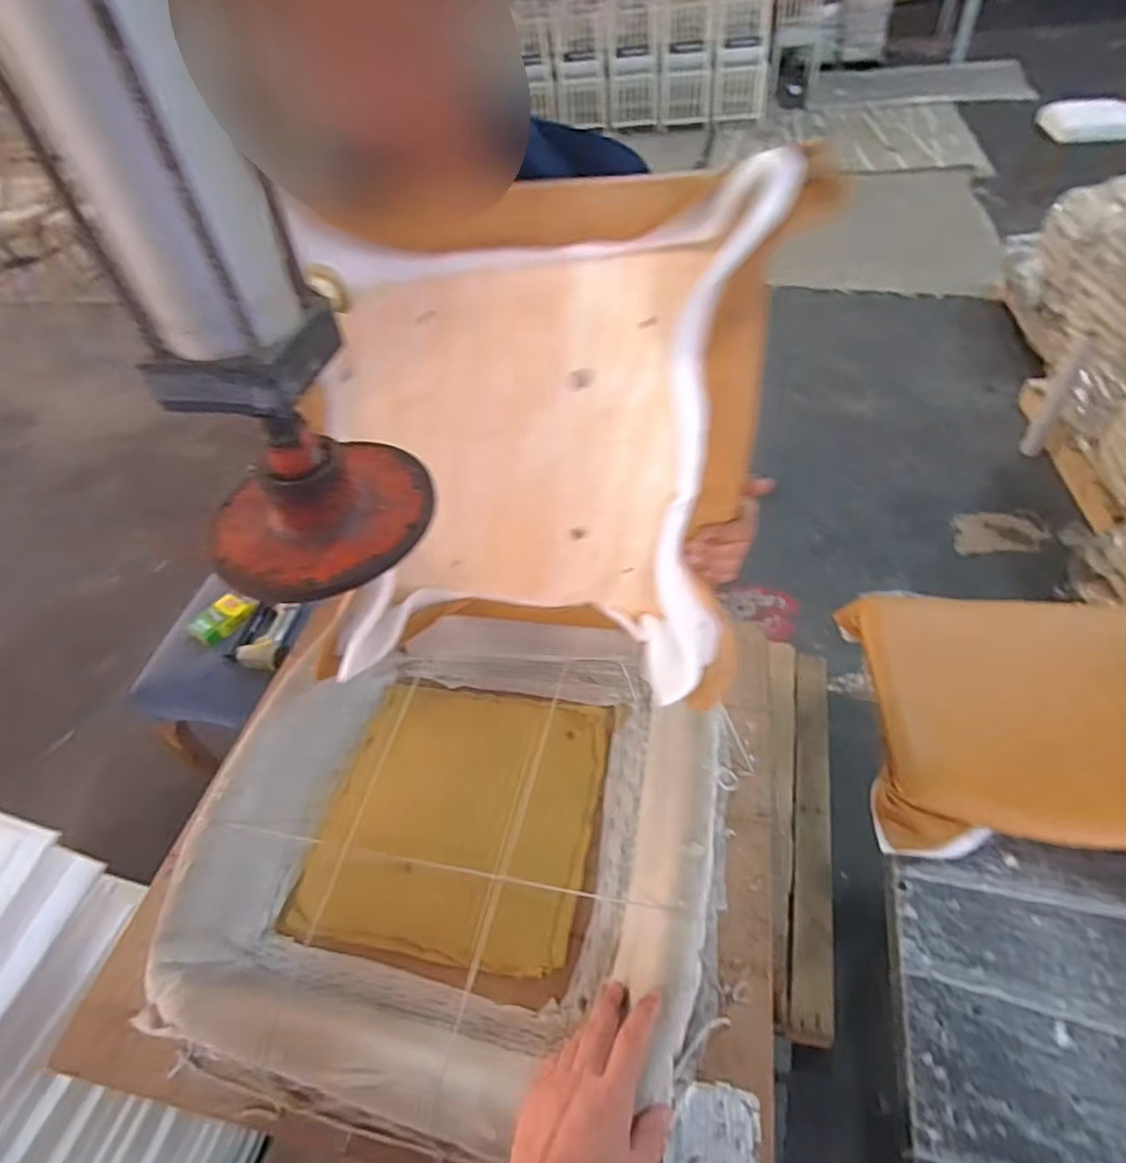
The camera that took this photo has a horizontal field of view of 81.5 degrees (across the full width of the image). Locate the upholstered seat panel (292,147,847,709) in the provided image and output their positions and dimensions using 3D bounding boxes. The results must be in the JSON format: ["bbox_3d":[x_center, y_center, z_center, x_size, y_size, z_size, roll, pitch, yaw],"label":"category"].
[{"bbox_3d":[-0.038,-0.087,0.624,0.420,0.447,0.135,1,47,8],"label":"upholstered seat panel"}]

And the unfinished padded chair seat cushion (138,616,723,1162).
[{"bbox_3d":[-0.118,0.261,0.705,0.547,0.098,0.518,6,48,13],"label":"unfinished padded chair seat cushion"}]

